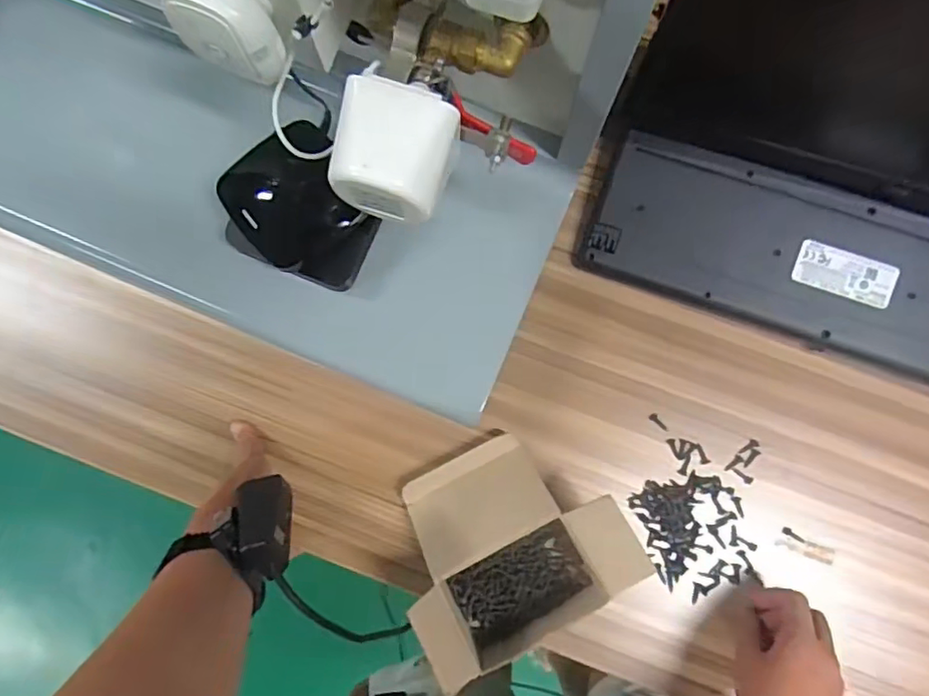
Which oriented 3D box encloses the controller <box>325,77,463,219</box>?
[{"bbox_3d":[-0.042,-0.117,0.352,0.068,0.045,0.070,21,83,4],"label":"controller"}]

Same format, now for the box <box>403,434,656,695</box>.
[{"bbox_3d":[0.039,0.167,0.505,0.180,0.109,0.167,-27,83,-3],"label":"box"}]

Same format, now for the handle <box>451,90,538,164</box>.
[{"bbox_3d":[0.018,-0.137,0.373,0.068,0.014,0.011,25,91,-25],"label":"handle"}]

